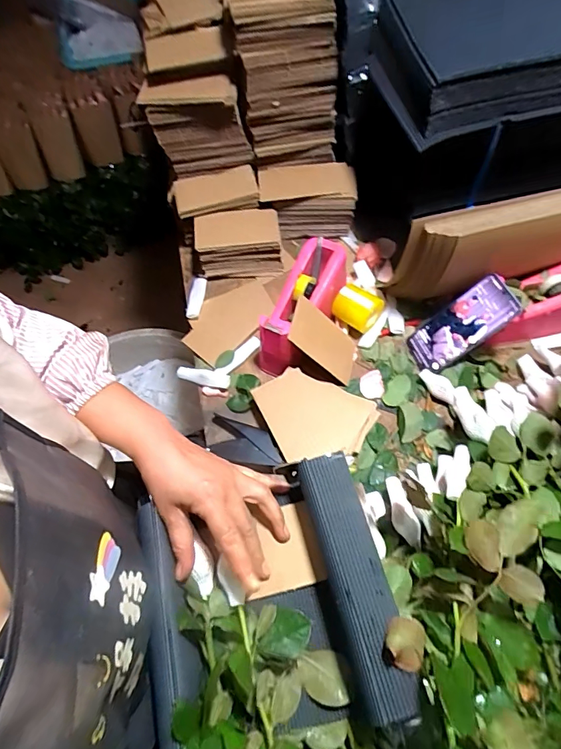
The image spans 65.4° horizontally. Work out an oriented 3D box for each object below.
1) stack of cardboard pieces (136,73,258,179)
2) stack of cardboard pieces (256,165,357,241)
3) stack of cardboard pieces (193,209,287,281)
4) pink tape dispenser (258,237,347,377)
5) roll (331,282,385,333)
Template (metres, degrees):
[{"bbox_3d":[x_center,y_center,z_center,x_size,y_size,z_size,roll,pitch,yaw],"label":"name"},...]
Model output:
[{"bbox_3d":[-0.143,-0.420,0.752,0.148,0.125,0.090,-24,62,-9],"label":"stack of cardboard pieces"},{"bbox_3d":[0.050,-0.318,0.802,0.168,0.090,0.097,-3,61,2],"label":"stack of cardboard pieces"},{"bbox_3d":[-0.073,-0.228,0.768,0.146,0.071,0.092,-7,61,0],"label":"stack of cardboard pieces"},{"bbox_3d":[0.033,-0.104,0.677,0.079,0.102,0.199,25,66,16],"label":"pink tape dispenser"},{"bbox_3d":[0.124,-0.109,0.701,0.065,0.045,0.058,33,68,20],"label":"roll"}]

